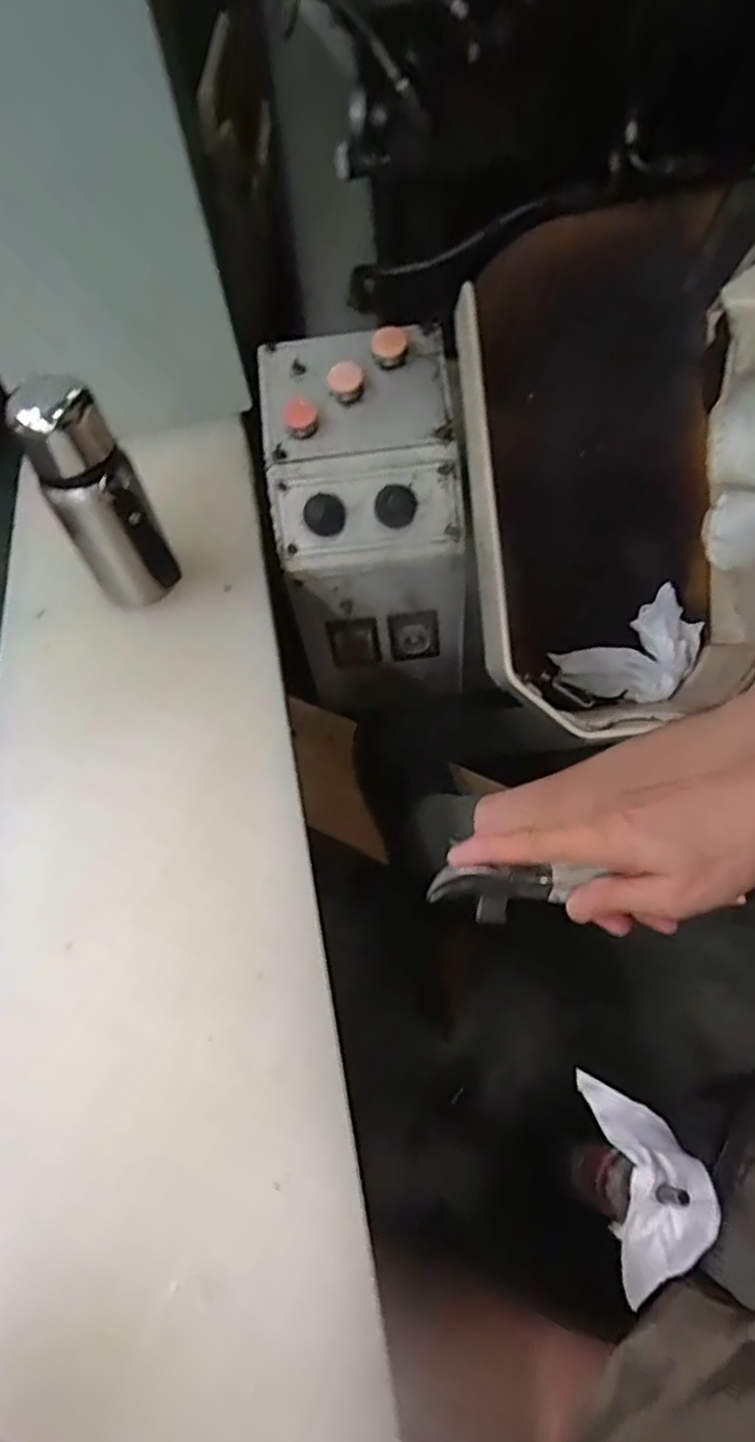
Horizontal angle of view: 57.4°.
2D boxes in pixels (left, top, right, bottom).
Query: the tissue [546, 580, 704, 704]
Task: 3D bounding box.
[{"bbox_3d":[0.248,-0.074,0.680,0.128,0.073,0.086,20,62,16],"label":"tissue"}]

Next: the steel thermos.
[{"bbox_3d":[-0.224,-0.175,0.565,0.072,0.180,0.071,-27,60,-12],"label":"steel thermos"}]

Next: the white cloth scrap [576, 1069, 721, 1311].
[{"bbox_3d":[0.178,0.301,0.453,0.055,0.088,0.124,-1,58,4],"label":"white cloth scrap"}]

